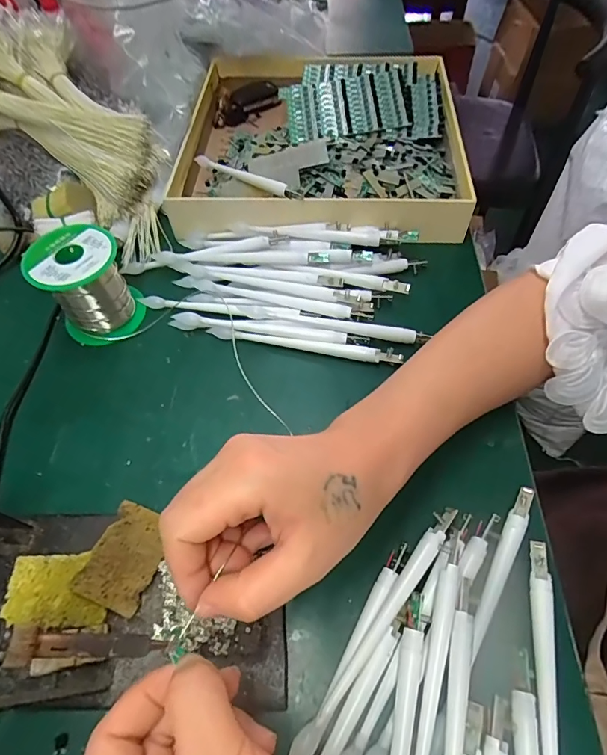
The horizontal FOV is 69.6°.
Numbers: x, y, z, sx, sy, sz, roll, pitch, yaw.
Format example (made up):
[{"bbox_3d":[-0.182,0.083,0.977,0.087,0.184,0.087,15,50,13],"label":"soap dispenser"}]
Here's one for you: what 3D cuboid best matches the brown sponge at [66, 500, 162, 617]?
[{"bbox_3d":[-0.104,0.107,0.260,0.039,0.010,0.055,18,60,13],"label":"brown sponge"}]

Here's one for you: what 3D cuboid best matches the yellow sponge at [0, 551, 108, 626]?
[{"bbox_3d":[-0.142,0.123,0.253,0.056,0.005,0.038,-3,57,0],"label":"yellow sponge"}]

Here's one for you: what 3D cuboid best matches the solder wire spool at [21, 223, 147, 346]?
[{"bbox_3d":[-0.173,-0.075,0.351,0.064,0.069,0.061,-1,57,1],"label":"solder wire spool"}]

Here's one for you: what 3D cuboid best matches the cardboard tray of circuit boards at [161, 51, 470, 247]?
[{"bbox_3d":[0.021,-0.261,0.468,0.293,0.059,0.270,4,57,4],"label":"cardboard tray of circuit boards"}]

